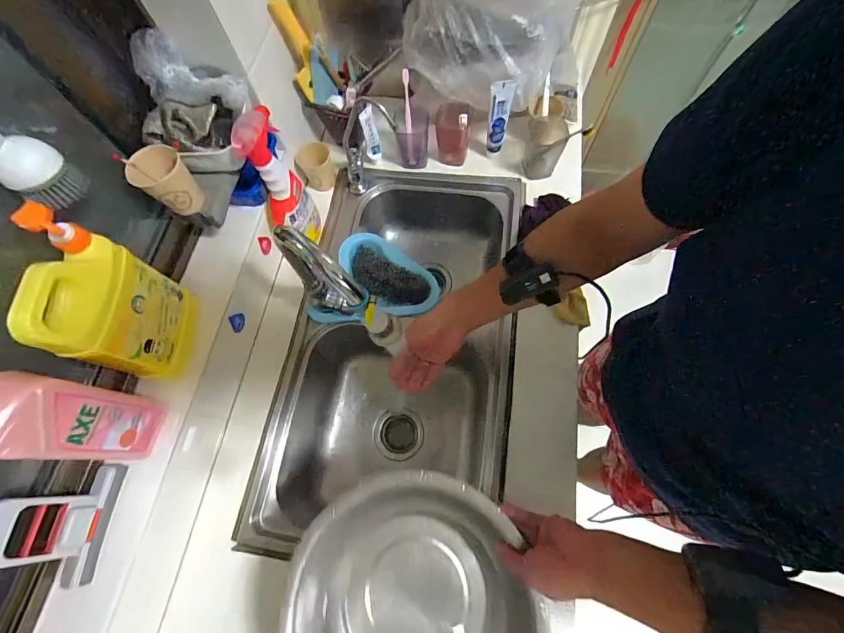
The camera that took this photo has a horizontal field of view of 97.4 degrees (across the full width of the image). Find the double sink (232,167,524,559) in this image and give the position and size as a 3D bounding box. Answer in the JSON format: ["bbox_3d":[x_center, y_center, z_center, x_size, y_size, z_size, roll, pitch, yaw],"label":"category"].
[{"bbox_3d":[-0.047,0.059,0.780,0.420,0.237,0.748,6,69,6],"label":"double sink"}]

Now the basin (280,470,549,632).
[{"bbox_3d":[-0.021,0.372,0.476,0.282,0.090,0.302,-1,68,3],"label":"basin"}]

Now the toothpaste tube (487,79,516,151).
[{"bbox_3d":[0.156,-0.397,0.763,0.040,0.170,0.038,13,70,8],"label":"toothpaste tube"}]

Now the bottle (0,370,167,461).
[{"bbox_3d":[-0.419,0.111,0.411,0.067,0.262,0.083,9,69,6],"label":"bottle"}]

